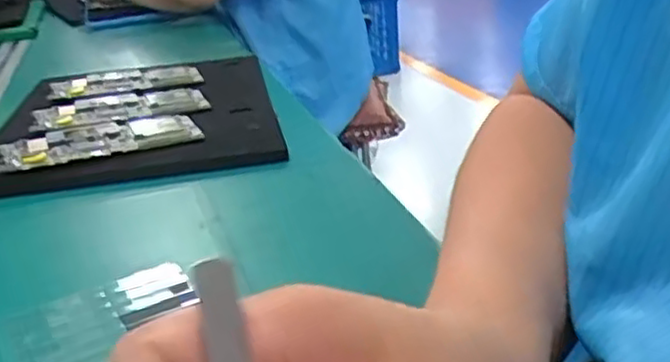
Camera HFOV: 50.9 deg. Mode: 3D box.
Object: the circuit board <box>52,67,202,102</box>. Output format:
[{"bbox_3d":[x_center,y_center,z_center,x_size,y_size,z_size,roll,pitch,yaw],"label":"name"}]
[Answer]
[{"bbox_3d":[-0.222,-0.107,0.756,0.157,0.012,0.085,-14,25,-20],"label":"circuit board"}]

